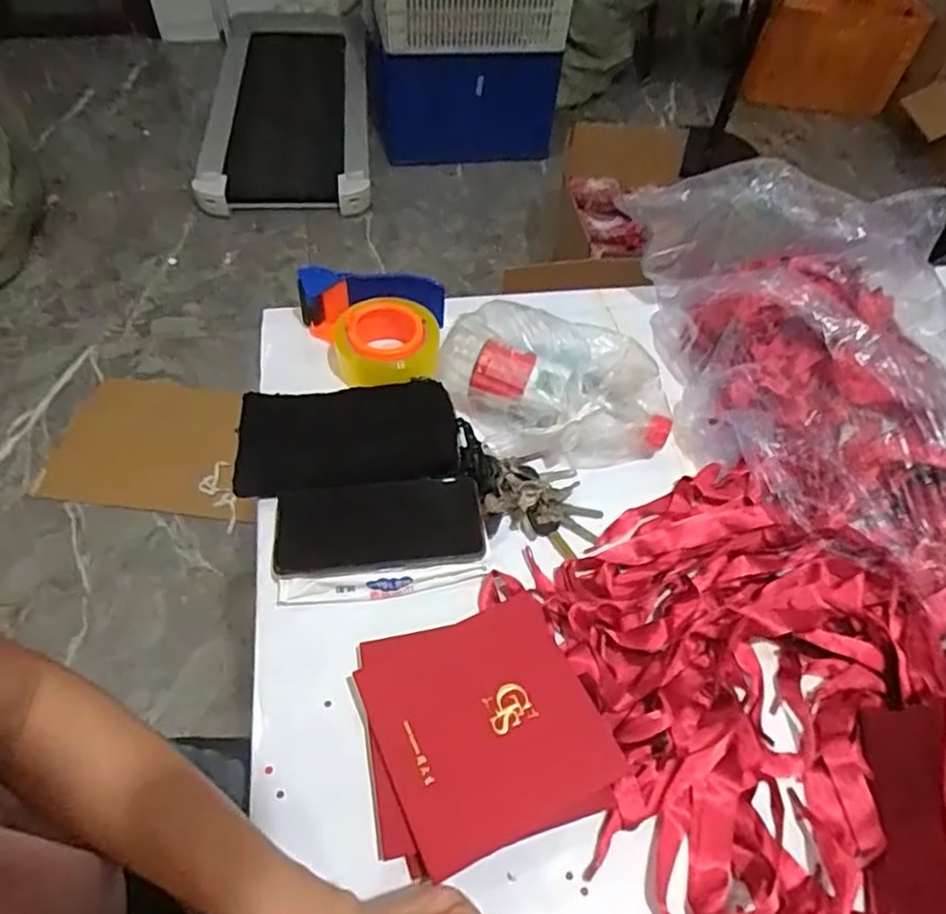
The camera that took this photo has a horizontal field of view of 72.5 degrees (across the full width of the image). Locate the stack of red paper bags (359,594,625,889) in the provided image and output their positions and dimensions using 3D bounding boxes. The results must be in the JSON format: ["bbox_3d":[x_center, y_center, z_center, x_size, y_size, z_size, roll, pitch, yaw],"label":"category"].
[{"bbox_3d":[0.002,0.183,0.445,0.154,0.020,0.152,-19,56,-9],"label":"stack of red paper bags"}]

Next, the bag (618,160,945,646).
[{"bbox_3d":[0.351,-0.093,0.604,0.281,0.164,0.476,2,53,-4],"label":"bag"}]

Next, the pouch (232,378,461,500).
[{"bbox_3d":[-0.114,-0.022,0.586,0.194,0.018,0.111,-8,50,0],"label":"pouch"}]

